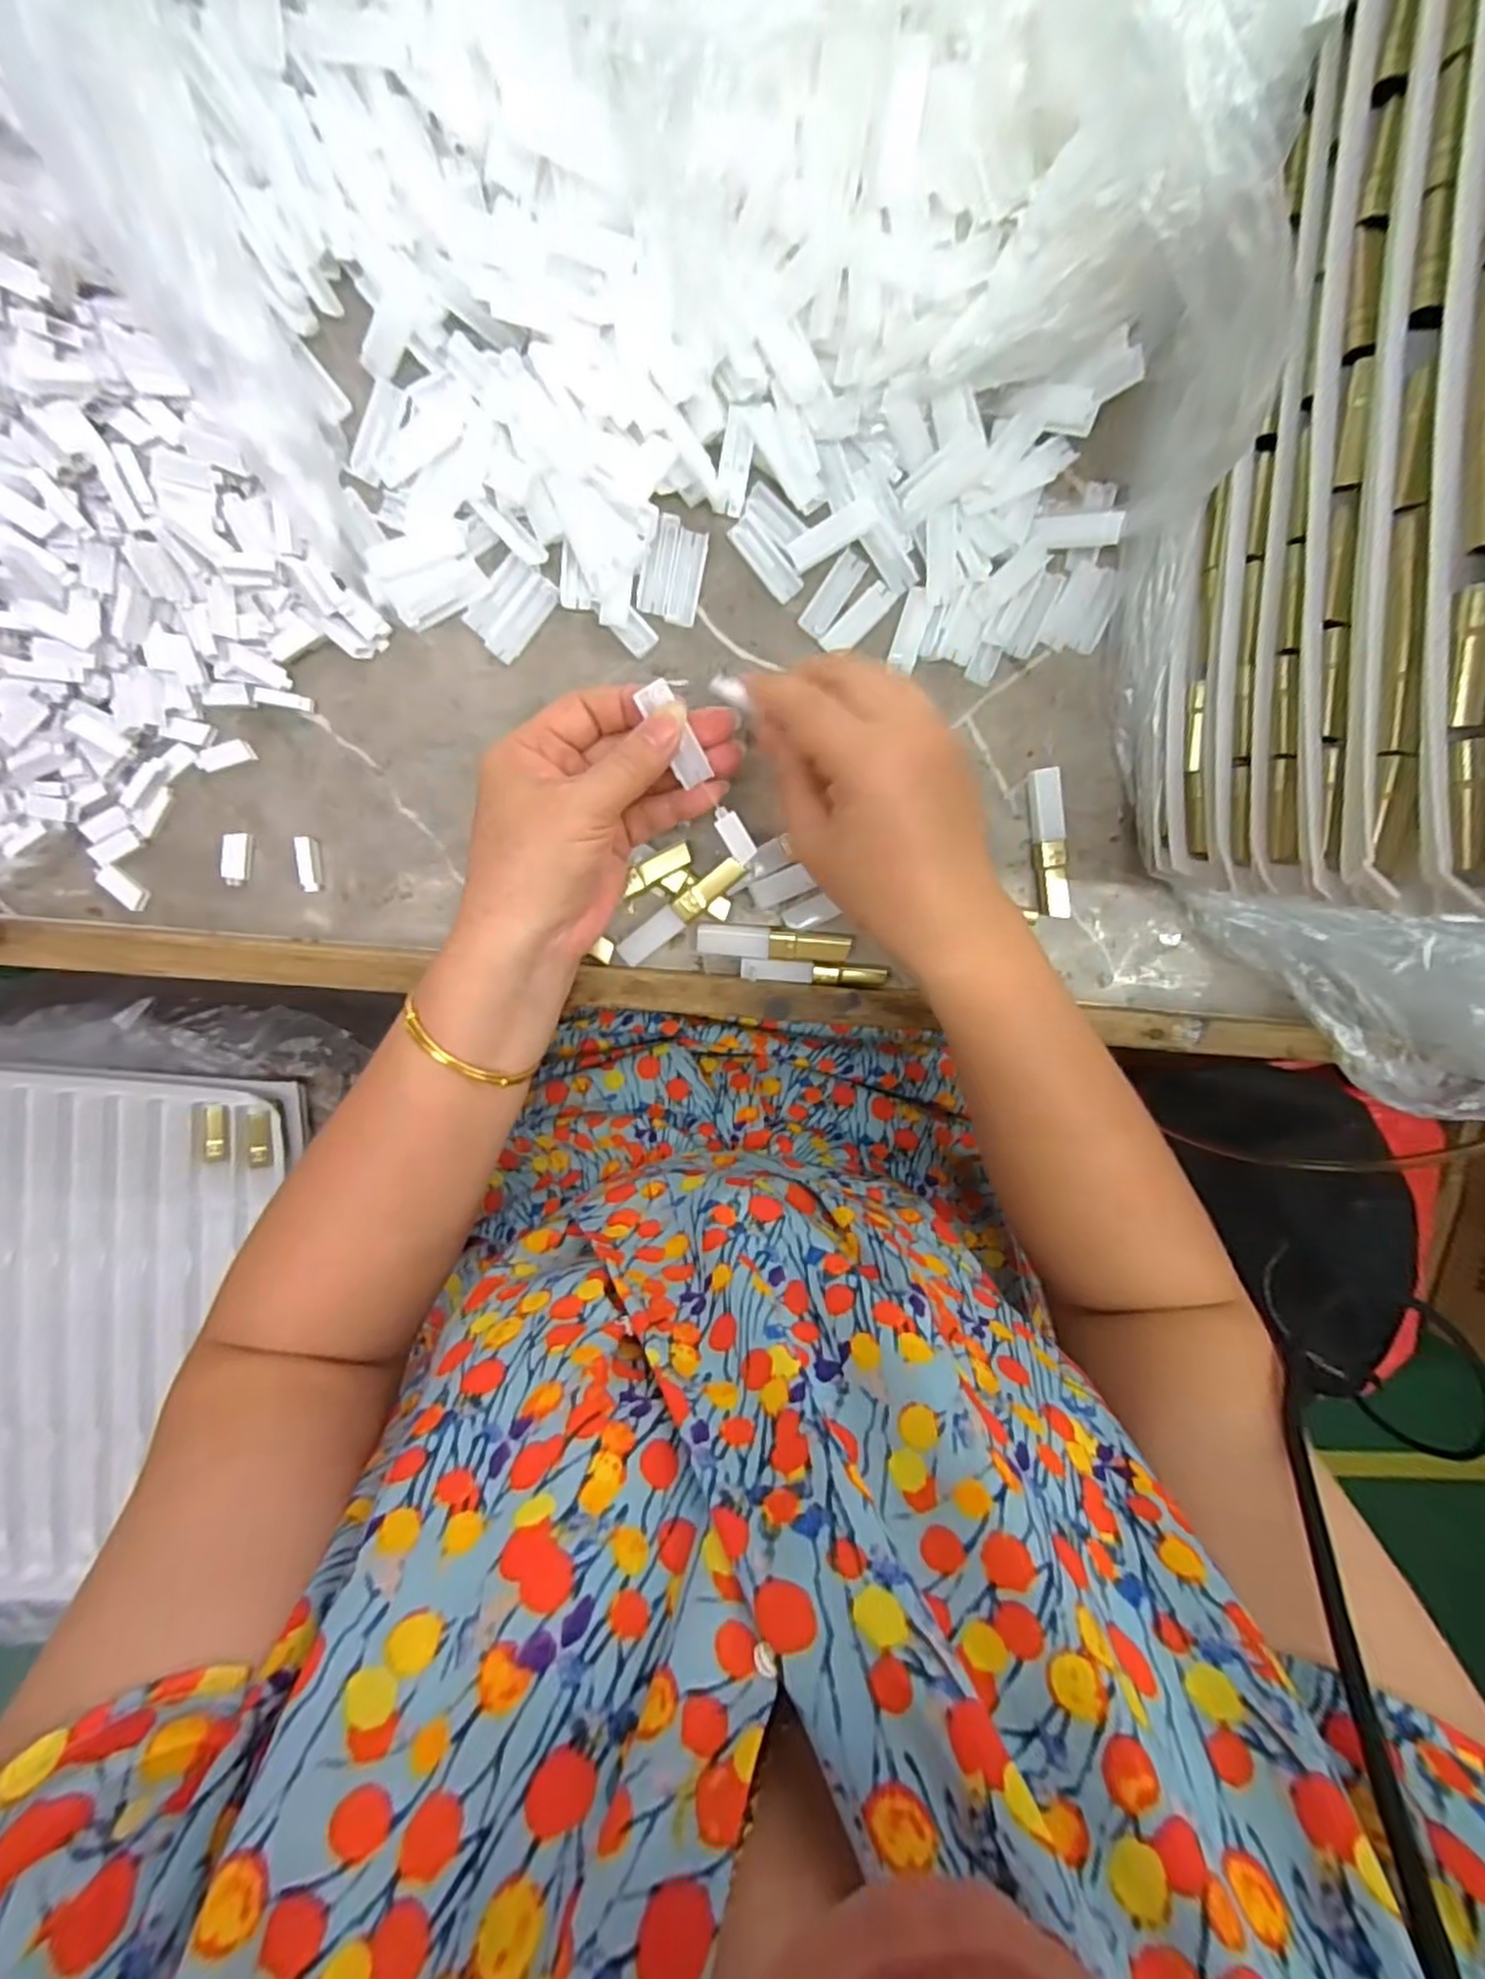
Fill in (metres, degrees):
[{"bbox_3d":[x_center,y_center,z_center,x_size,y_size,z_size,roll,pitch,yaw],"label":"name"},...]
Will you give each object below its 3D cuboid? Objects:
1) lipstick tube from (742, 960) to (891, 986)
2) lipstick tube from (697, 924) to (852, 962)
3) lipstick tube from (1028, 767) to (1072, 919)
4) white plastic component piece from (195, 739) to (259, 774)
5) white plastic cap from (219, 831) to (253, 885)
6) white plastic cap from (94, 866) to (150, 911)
[{"bbox_3d":[0.036,-0.007,0.365,0.073,0.009,0.010,5,98,-5],"label":"lipstick tube"},{"bbox_3d":[0.015,-0.023,0.362,0.074,0.015,0.015,3,99,-5],"label":"lipstick tube"},{"bbox_3d":[0.158,-0.074,0.375,0.017,0.009,0.074,-8,99,-3],"label":"lipstick tube"},{"bbox_3d":[-0.243,-0.109,0.344,0.026,0.005,0.011,-21,100,-1],"label":"white plastic component piece"},{"bbox_3d":[-0.241,-0.062,0.349,0.011,0.006,0.025,6,98,-5],"label":"white plastic cap"},{"bbox_3d":[-0.292,-0.048,0.346,0.023,0.005,0.011,42,94,-9],"label":"white plastic cap"}]

